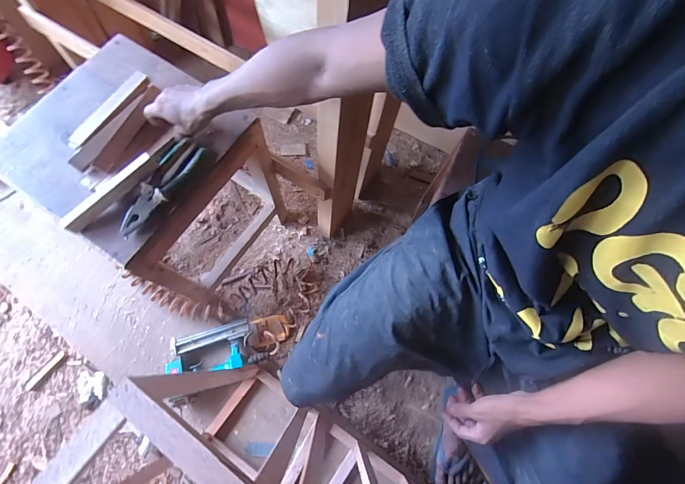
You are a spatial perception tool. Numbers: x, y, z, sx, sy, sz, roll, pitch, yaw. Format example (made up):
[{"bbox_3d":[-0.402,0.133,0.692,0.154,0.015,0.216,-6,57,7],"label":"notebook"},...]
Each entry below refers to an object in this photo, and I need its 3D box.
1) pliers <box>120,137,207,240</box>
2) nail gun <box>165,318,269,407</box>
[{"bbox_3d":[-0.307,-0.093,0.598,0.055,0.029,0.186,30,76,8],"label":"pliers"},{"bbox_3d":[-0.327,0.304,0.935,0.239,0.080,0.166,-15,74,-5],"label":"nail gun"}]

